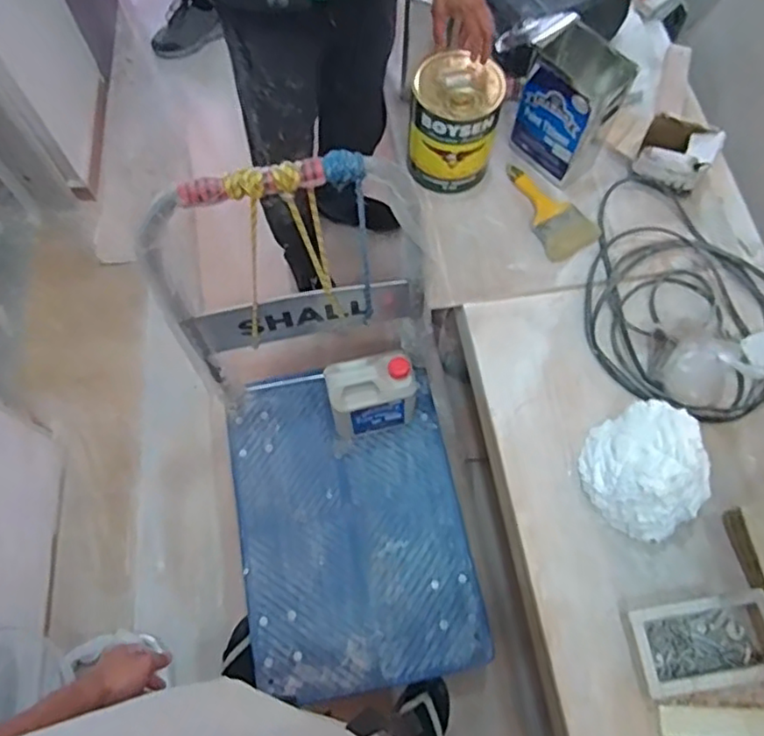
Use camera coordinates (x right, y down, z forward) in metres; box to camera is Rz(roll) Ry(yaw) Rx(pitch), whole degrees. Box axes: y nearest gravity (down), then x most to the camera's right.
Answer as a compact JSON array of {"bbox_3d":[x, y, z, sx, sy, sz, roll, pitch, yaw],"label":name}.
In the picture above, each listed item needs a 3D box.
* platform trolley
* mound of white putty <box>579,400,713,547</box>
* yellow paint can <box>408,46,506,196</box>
[{"bbox_3d":[-0.083,0.178,1.166,0.484,0.801,0.768,-9,69,-3],"label":"platform trolley"},{"bbox_3d":[0.414,0.156,1.010,0.167,0.125,0.196,-25,70,-9],"label":"mound of white putty"},{"bbox_3d":[0.135,-0.458,1.221,0.155,0.210,0.157,0,69,0],"label":"yellow paint can"}]

